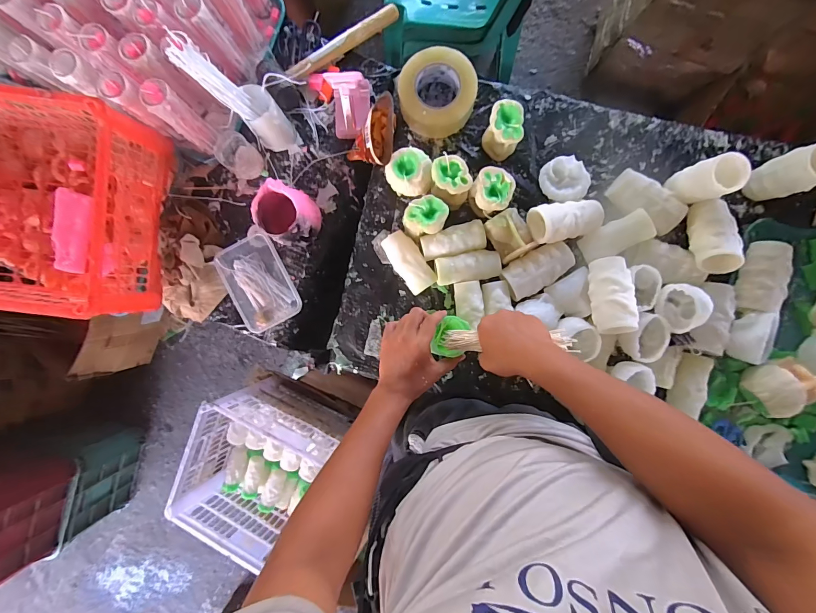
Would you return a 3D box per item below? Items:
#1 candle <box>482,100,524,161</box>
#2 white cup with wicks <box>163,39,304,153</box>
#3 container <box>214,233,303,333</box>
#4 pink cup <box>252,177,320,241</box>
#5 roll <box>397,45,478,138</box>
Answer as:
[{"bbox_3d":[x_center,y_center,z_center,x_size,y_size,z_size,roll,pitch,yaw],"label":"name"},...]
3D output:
[{"bbox_3d":[0.166,-0.301,0.622,0.063,0.075,0.069,22,91,4],"label":"candle"},{"bbox_3d":[-0.261,-0.329,0.578,0.062,0.234,0.061,-5,79,23],"label":"white cup with wicks"},{"bbox_3d":[-0.276,-0.048,0.669,0.114,0.038,0.171,-27,88,4],"label":"container"},{"bbox_3d":[-0.206,-0.158,0.624,0.079,0.103,0.090,22,91,4],"label":"pink cup"},{"bbox_3d":[0.053,-0.378,0.640,0.133,0.058,0.124,0,90,4],"label":"roll"}]

